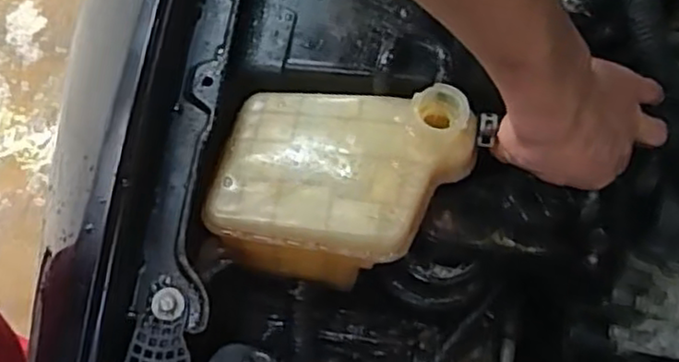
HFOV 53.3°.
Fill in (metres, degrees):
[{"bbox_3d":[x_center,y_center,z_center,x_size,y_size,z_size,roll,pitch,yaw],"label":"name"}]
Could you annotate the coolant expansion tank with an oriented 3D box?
[{"bbox_3d":[0.002,0.003,0.516,0.188,0.113,0.122,7,64,2],"label":"coolant expansion tank"}]

